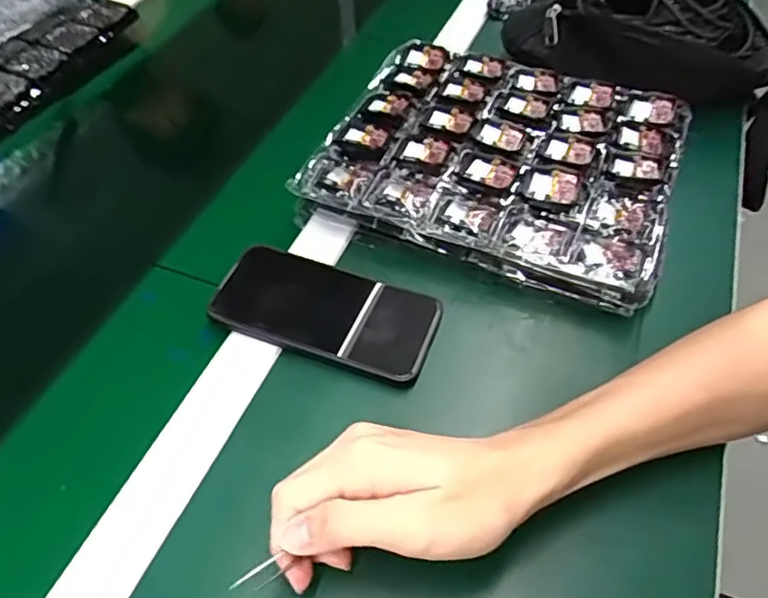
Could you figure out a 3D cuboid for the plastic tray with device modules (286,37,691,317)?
[{"bbox_3d":[0.103,-0.127,0.536,0.287,0.037,0.258,18,53,16],"label":"plastic tray with device modules"}]

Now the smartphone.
[{"bbox_3d":[-0.043,0.007,0.448,0.159,0.012,0.078,15,53,14],"label":"smartphone"}]

